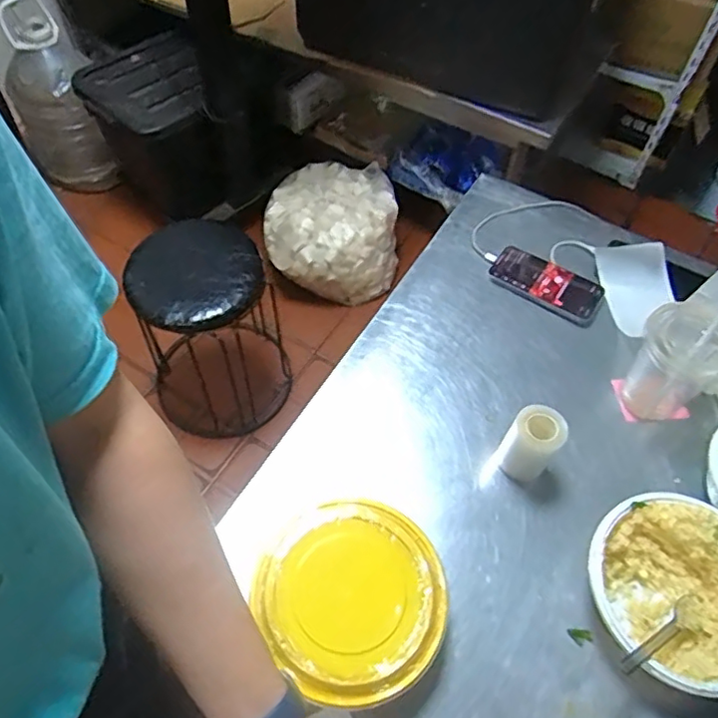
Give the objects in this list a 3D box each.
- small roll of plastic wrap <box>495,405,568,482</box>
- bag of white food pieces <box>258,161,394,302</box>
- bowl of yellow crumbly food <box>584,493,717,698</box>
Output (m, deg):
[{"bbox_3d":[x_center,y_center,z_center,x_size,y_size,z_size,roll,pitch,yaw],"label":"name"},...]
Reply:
[{"bbox_3d":[0.181,0.089,0.626,0.052,0.084,0.047,33,61,18],"label":"small roll of plastic wrap"},{"bbox_3d":[-0.081,-0.360,1.747,0.372,0.243,0.319,-3,56,-5],"label":"bag of white food pieces"},{"bbox_3d":[0.300,0.220,0.559,0.162,0.061,0.166,1,56,-2],"label":"bowl of yellow crumbly food"}]

